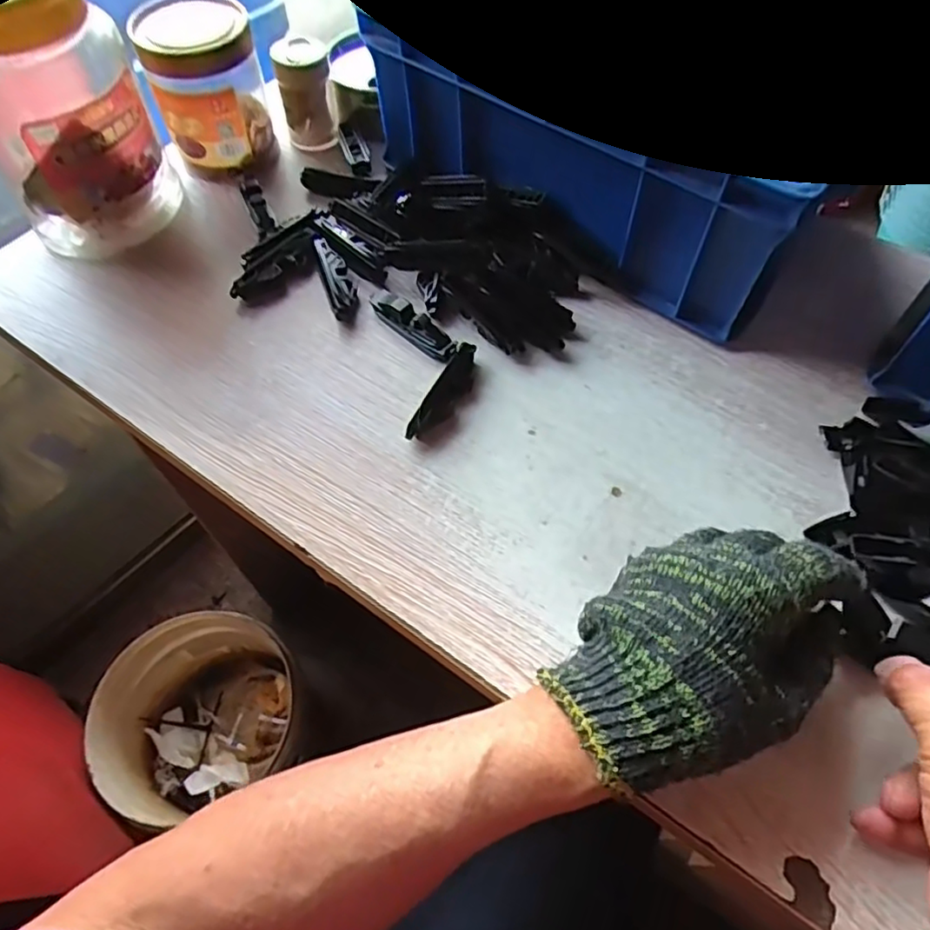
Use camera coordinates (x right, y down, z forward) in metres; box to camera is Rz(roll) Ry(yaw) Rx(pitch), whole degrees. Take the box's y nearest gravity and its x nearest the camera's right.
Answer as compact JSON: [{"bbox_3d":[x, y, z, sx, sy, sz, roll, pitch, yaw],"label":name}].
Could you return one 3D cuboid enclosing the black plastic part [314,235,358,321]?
[{"bbox_3d":[-0.095,-0.140,0.464,0.020,0.009,0.070,-19,74,-11],"label":"black plastic part"}]

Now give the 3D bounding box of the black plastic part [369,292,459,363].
[{"bbox_3d":[-0.037,-0.101,0.438,0.018,0.014,0.079,-41,67,-21],"label":"black plastic part"}]

